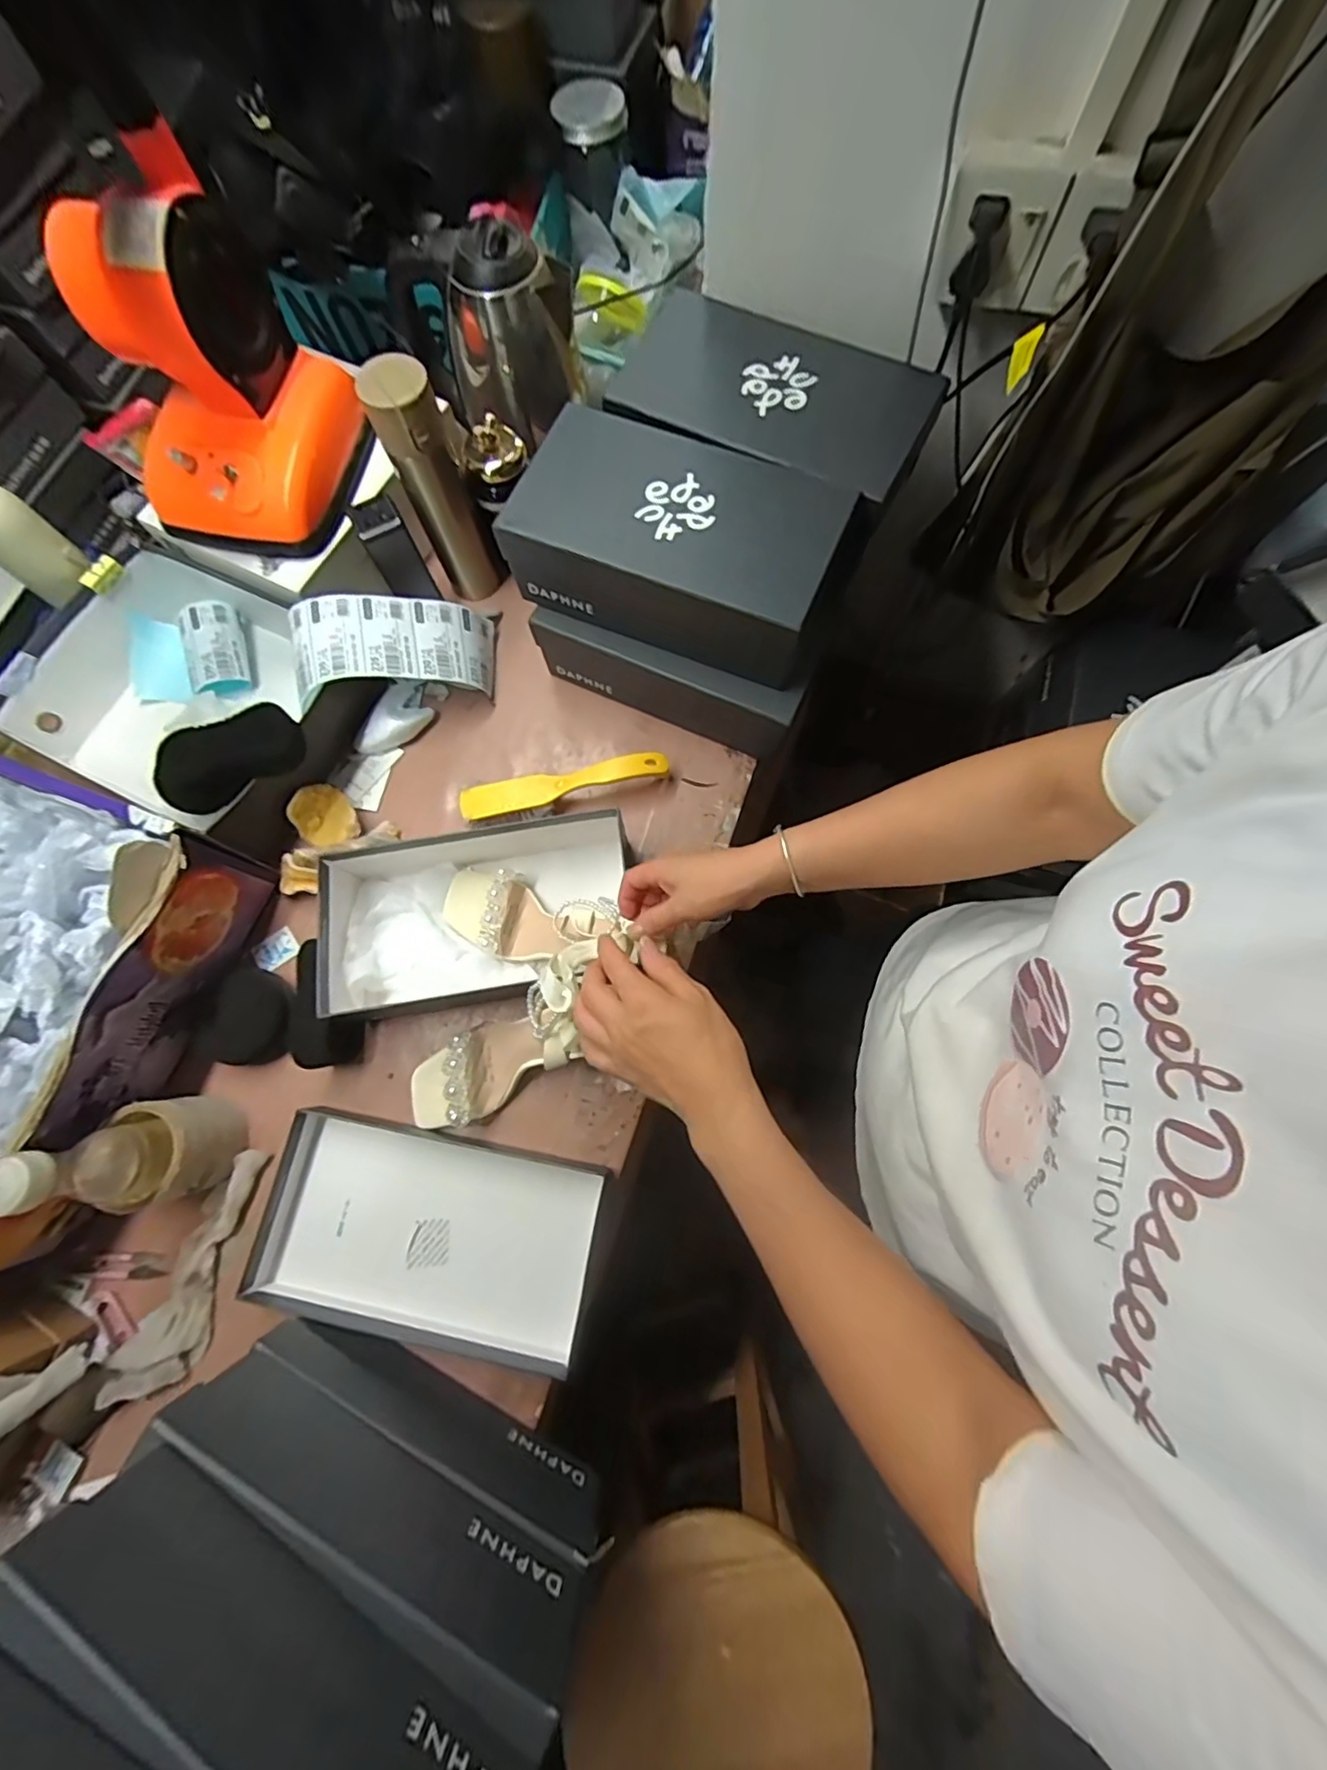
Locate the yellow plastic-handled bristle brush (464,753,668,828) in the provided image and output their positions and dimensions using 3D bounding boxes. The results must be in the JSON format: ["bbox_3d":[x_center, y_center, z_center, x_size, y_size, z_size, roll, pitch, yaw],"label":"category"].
[{"bbox_3d":[-0.108,-0.109,0.648,0.224,0.037,0.044,-15,75,-3],"label":"yellow plastic-handled bristle brush"}]

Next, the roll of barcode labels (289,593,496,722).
[{"bbox_3d":[-0.296,-0.259,0.661,0.213,0.071,0.104,-10,74,-23],"label":"roll of barcode labels"}]

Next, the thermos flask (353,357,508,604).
[{"bbox_3d":[-0.237,-0.420,0.633,0.067,0.239,0.057,14,76,5],"label":"thermos flask"}]

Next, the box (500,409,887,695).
[{"bbox_3d":[0.018,-0.329,0.570,0.294,0.102,0.163,23,77,7],"label":"box"}]

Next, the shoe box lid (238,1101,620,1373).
[{"bbox_3d":[-0.217,0.323,0.547,0.309,0.037,0.170,10,75,4],"label":"shoe box lid"}]

